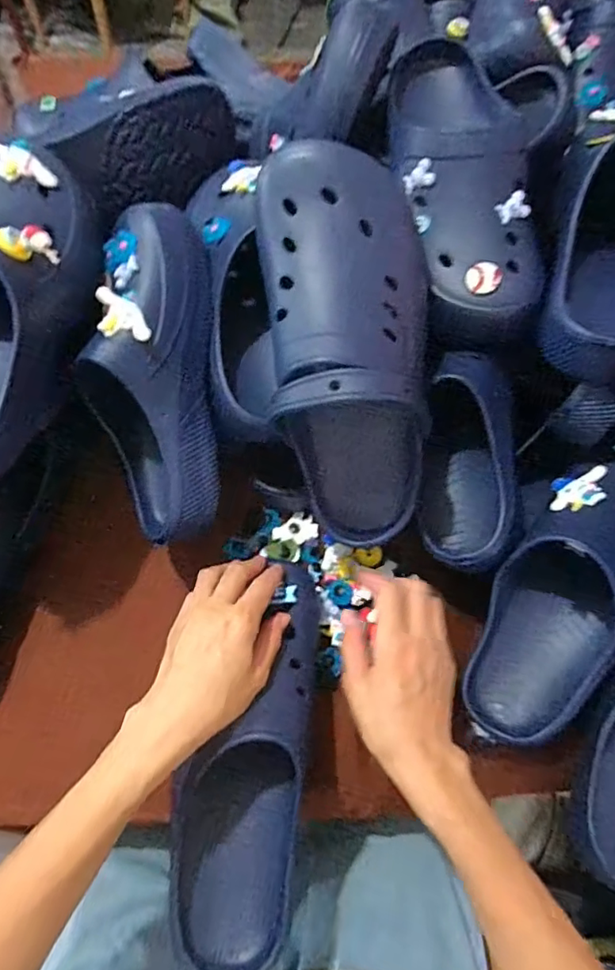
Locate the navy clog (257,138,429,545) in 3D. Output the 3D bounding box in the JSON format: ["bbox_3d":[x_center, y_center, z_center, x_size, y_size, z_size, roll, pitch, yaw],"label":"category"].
[{"bbox_3d":[0.028,-0.086,0.408,0.111,0.091,0.293,-10,107,-7],"label":"navy clog"}]

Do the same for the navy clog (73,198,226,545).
[{"bbox_3d":[-0.130,-0.092,0.462,0.104,0.089,0.277,-3,96,-3],"label":"navy clog"}]

